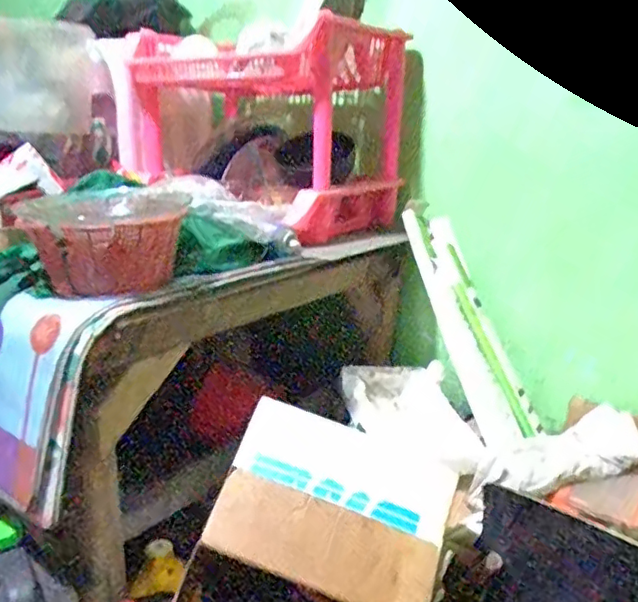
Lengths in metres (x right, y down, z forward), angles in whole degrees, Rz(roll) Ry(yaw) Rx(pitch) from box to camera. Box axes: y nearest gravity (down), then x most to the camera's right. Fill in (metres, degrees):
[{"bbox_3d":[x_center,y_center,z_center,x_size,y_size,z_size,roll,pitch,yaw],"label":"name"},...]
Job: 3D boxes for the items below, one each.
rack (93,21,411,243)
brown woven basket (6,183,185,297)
[{"bbox_3d":[-0.116,-0.324,1.129,0.498,0.333,0.324,11,19,31],"label":"rack"},{"bbox_3d":[-0.266,-0.075,0.759,0.165,0.114,0.191,13,20,35],"label":"brown woven basket"}]

